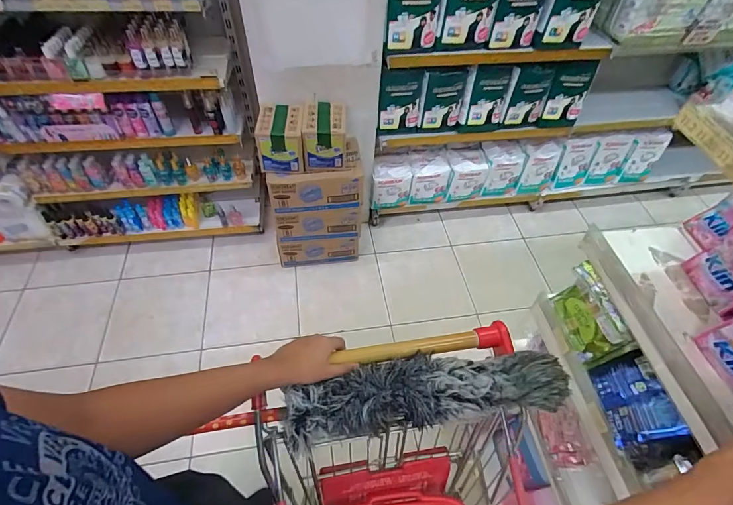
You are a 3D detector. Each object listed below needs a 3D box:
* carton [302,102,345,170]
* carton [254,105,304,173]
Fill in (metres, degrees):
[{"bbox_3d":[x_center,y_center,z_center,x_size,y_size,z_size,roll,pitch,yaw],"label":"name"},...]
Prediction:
[{"bbox_3d":[-0.167,-0.463,1.498,0.158,0.177,0.217,0,54,-5],"label":"carton"},{"bbox_3d":[-0.330,-0.444,1.475,0.168,0.185,0.209,-2,54,-6],"label":"carton"}]

